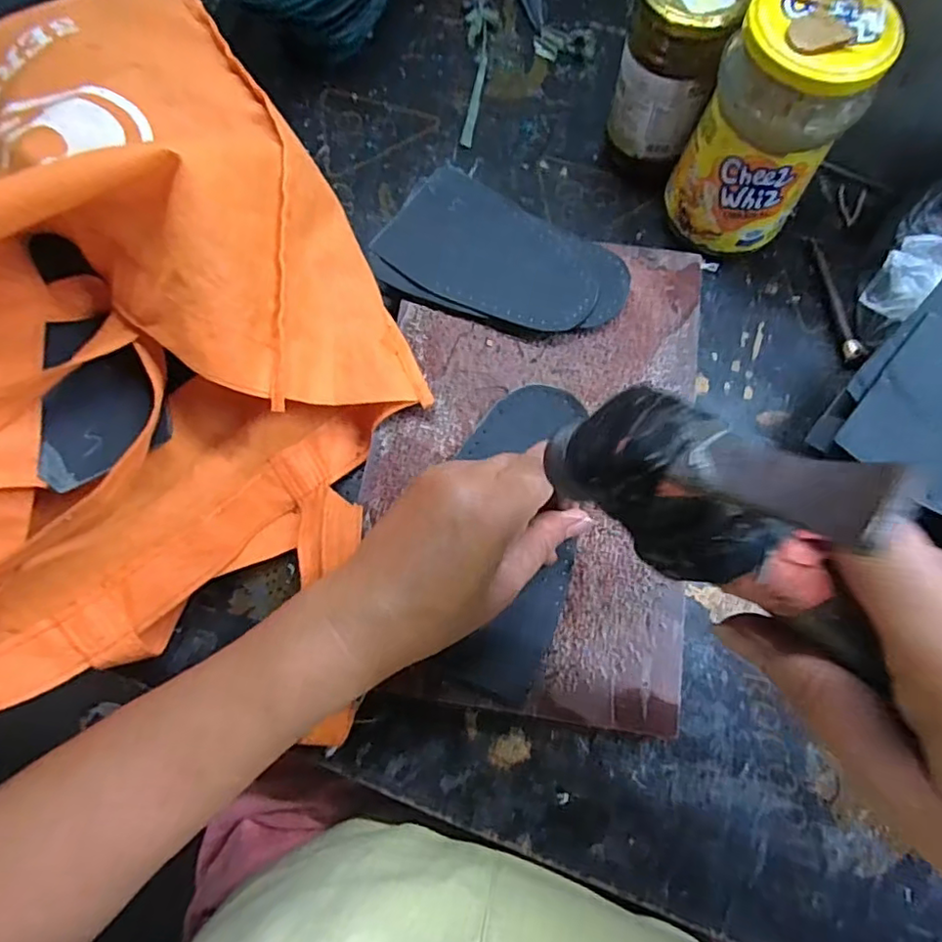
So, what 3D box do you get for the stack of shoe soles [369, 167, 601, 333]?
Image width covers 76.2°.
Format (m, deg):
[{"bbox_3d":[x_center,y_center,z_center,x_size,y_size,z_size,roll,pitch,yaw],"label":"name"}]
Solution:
[{"bbox_3d":[0.013,-0.133,0.372,0.134,0.004,0.078,34,80,11],"label":"stack of shoe soles"}]

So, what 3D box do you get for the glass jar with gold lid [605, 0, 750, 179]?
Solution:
[{"bbox_3d":[0.118,-0.242,0.372,0.055,0.115,0.057,12,74,3],"label":"glass jar with gold lid"}]

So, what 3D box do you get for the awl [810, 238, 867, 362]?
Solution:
[{"bbox_3d":[0.237,-0.113,0.389,0.008,0.009,0.094,-3,73,-1],"label":"awl"}]

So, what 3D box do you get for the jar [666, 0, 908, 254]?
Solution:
[{"bbox_3d":[0.169,-0.192,0.349,0.076,0.134,0.073,32,76,9],"label":"jar"}]

